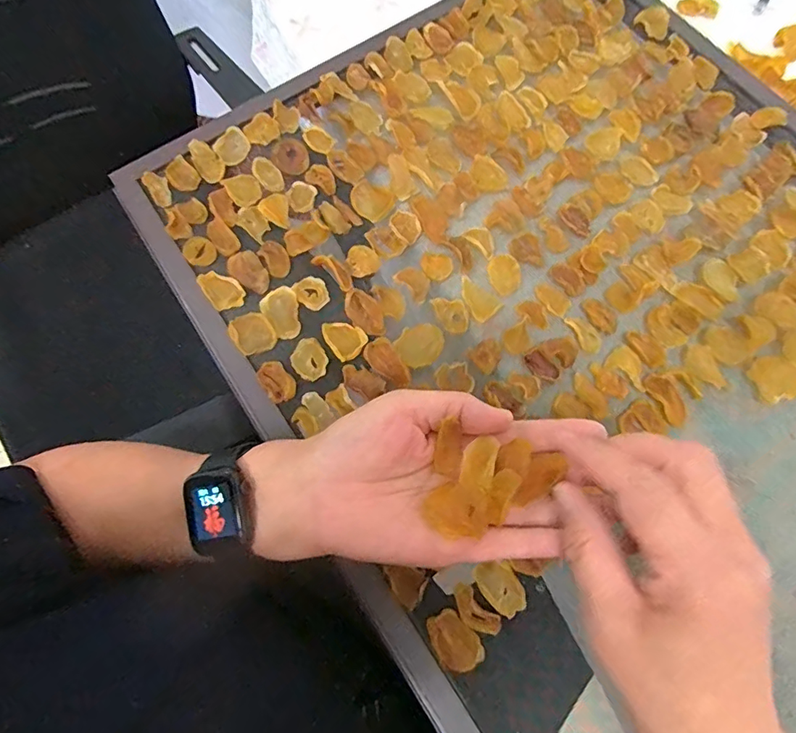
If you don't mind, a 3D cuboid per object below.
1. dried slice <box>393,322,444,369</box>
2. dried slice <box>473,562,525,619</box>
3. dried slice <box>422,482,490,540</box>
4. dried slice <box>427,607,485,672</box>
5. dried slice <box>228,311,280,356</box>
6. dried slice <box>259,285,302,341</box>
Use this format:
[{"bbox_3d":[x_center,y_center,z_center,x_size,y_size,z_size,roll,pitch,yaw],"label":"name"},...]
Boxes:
[{"bbox_3d":[0.016,-0.016,0.360,0.034,0.006,0.030,-28,73,-10],"label":"dried slice"},{"bbox_3d":[0.063,0.134,0.305,0.023,0.007,0.034,-32,74,-11],"label":"dried slice"},{"bbox_3d":[0.030,0.072,0.255,0.030,0.007,0.026,4,70,1],"label":"dried slice"},{"bbox_3d":[0.033,0.158,0.291,0.025,0.006,0.032,-25,72,-9],"label":"dried slice"},{"bbox_3d":[-0.103,-0.024,0.357,0.028,0.006,0.032,-33,74,-12],"label":"dried slice"},{"bbox_3d":[-0.082,-0.039,0.364,0.026,0.005,0.038,-32,74,-11],"label":"dried slice"}]

